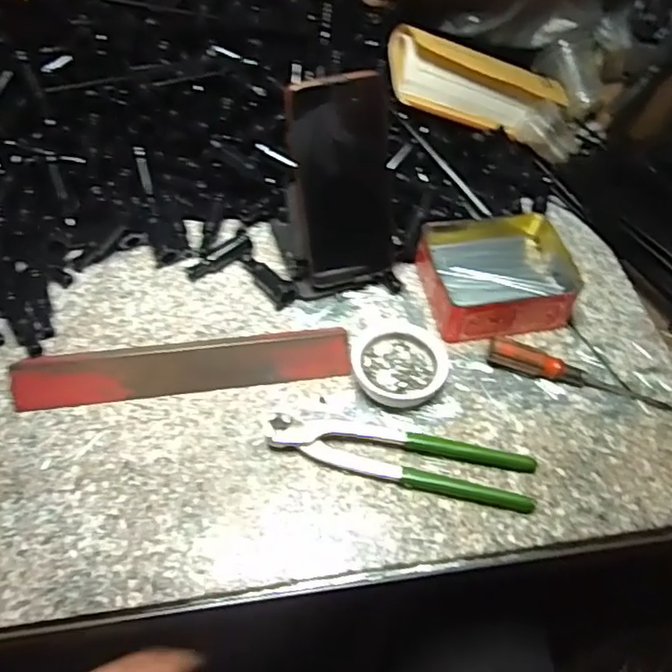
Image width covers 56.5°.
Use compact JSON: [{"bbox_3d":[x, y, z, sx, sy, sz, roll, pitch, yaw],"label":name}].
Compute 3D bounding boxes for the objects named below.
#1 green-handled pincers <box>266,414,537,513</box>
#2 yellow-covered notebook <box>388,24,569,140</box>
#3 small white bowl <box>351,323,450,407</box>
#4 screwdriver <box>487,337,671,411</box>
[{"bbox_3d":[0.047,0.087,0.462,0.195,0.016,0.042,12,54,6],"label":"green-handled pincers"},{"bbox_3d":[0.152,-0.254,0.644,0.203,0.058,0.062,6,51,-23],"label":"yellow-covered notebook"},{"bbox_3d":[0.049,0.022,0.502,0.073,0.019,0.074,1,53,-2],"label":"small white bowl"},{"bbox_3d":[0.197,0.034,0.508,0.146,0.022,0.021,16,54,9],"label":"screwdriver"}]

